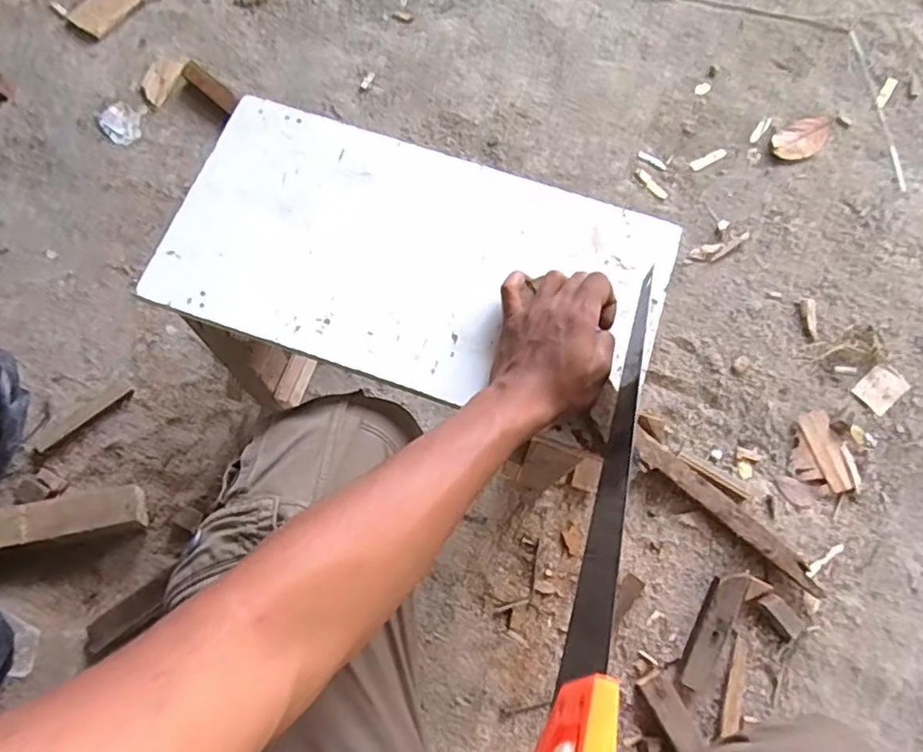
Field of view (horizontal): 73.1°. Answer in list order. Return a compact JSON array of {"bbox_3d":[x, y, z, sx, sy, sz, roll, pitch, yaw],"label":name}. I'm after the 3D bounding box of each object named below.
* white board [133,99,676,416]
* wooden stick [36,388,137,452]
[{"bbox_3d":[-0.038,-0.099,0.535,0.412,0.011,0.216,18,71,4],"label":"white board"},{"bbox_3d":[-0.442,0.047,0.728,0.118,0.006,0.020,-37,76,-14],"label":"wooden stick"}]

